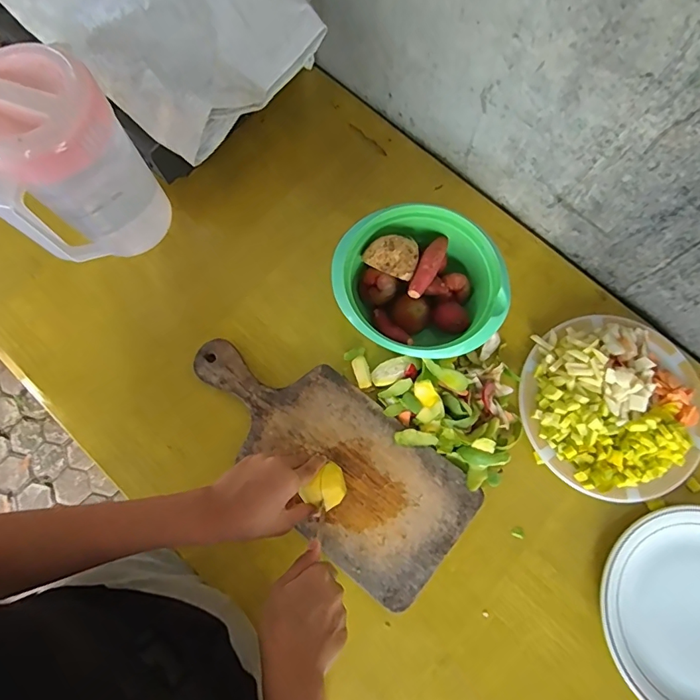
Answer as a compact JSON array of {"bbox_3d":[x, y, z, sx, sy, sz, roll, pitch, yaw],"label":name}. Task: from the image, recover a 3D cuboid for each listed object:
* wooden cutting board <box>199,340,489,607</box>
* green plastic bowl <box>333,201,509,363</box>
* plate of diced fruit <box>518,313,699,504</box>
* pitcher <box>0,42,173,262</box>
[{"bbox_3d":[-0.032,0.118,0.555,0.361,0.030,0.161,40,80,8],"label":"wooden cutting board"},{"bbox_3d":[0.083,-0.072,0.568,0.182,0.092,0.193,-39,80,-8],"label":"green plastic bowl"},{"bbox_3d":[0.321,0.063,0.556,0.221,0.051,0.216,0,77,0],"label":"plate of diced fruit"},{"bbox_3d":[-0.297,-0.186,0.516,0.143,0.227,0.106,-40,80,-9],"label":"pitcher"}]

